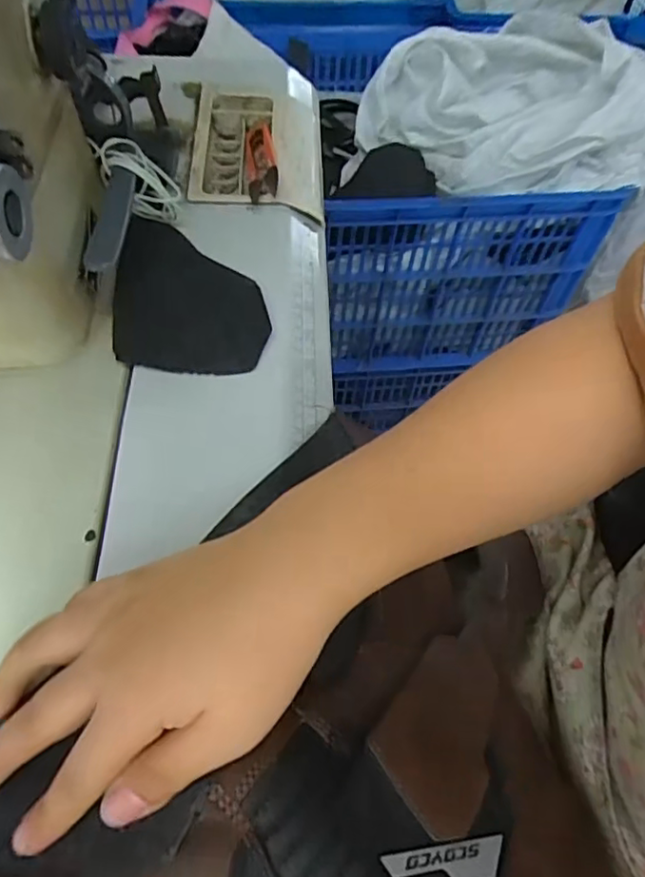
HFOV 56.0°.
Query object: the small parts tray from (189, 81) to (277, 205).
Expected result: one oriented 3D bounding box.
[{"bbox_3d":[-0.072,-0.238,0.500,0.066,0.027,0.144,-1,59,-5],"label":"small parts tray"}]

